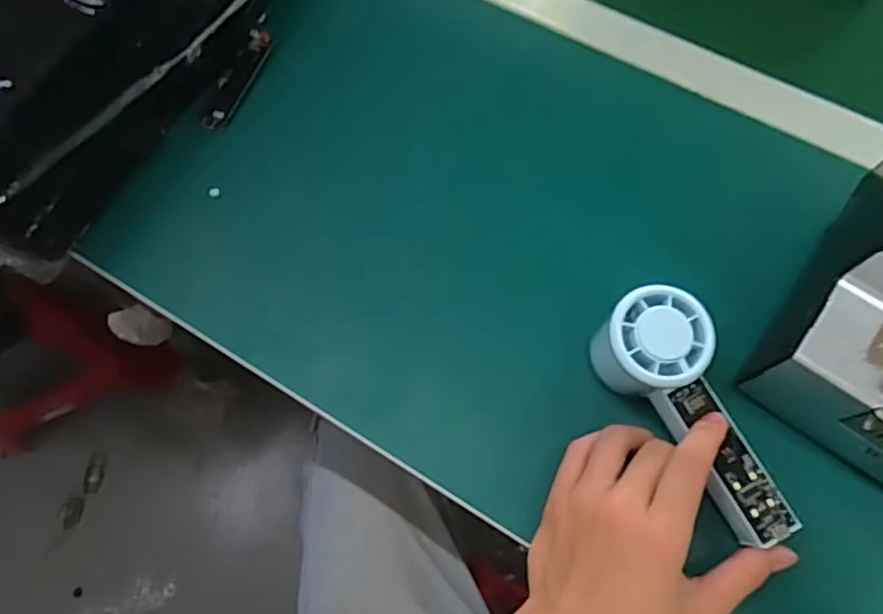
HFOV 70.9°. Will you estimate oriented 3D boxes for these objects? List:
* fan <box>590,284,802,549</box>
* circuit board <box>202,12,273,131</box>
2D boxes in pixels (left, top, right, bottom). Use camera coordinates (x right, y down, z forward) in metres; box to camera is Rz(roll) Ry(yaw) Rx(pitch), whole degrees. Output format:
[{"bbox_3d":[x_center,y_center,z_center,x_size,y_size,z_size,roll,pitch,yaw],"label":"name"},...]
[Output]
[{"bbox_3d":[0.142,0.062,0.363,0.060,0.052,0.150,-28,86,-8],"label":"fan"},{"bbox_3d":[-0.159,-0.184,0.489,0.022,0.015,0.106,20,73,8],"label":"circuit board"}]

